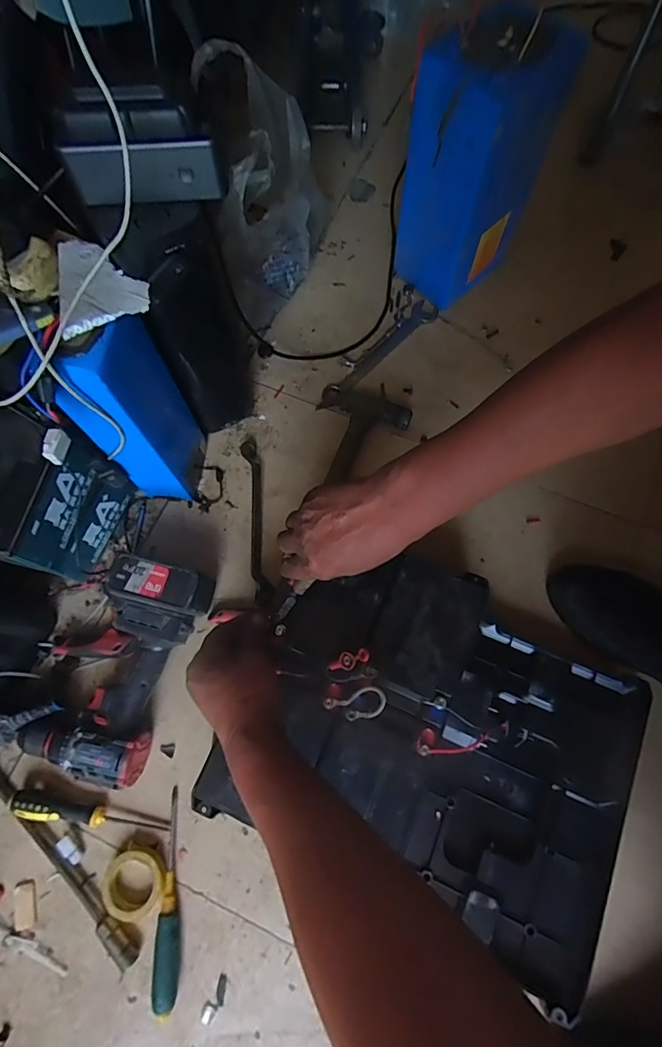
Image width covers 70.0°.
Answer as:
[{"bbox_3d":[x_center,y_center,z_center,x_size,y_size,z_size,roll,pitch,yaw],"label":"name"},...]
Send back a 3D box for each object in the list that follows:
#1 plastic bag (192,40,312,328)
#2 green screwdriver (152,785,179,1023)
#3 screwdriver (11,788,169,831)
[{"bbox_3d":[-0.081,-0.404,0.622,0.104,0.298,0.182,-1,72,1],"label":"plastic bag"},{"bbox_3d":[-0.173,0.393,0.499,0.021,0.022,0.193,-5,72,0],"label":"green screwdriver"},{"bbox_3d":[-0.269,0.322,0.522,0.164,0.021,0.025,9,72,4],"label":"screwdriver"}]

